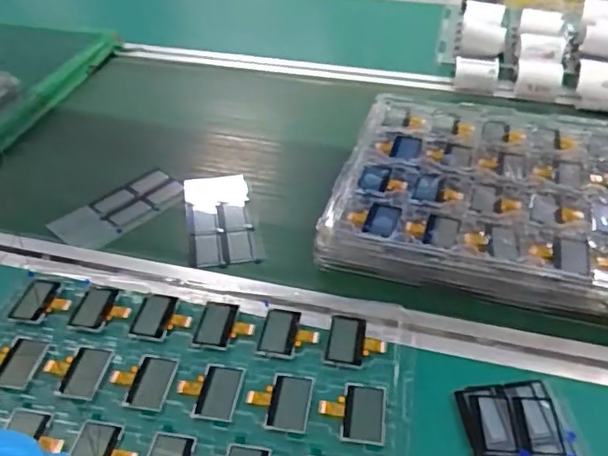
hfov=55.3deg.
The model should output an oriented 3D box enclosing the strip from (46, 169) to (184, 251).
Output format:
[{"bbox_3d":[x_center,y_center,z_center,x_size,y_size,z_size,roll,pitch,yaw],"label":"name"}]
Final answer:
[{"bbox_3d":[-0.201,-0.022,0.639,0.069,0.004,0.139,30,51,30],"label":"strip"}]

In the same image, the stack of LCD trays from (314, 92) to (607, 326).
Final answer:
[{"bbox_3d":[0.226,-0.032,0.591,0.364,0.045,0.280,12,43,14],"label":"stack of LCD trays"}]

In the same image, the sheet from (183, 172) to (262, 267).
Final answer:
[{"bbox_3d":[-0.089,-0.011,0.616,0.067,0.005,0.149,-9,42,-9],"label":"sheet"}]

